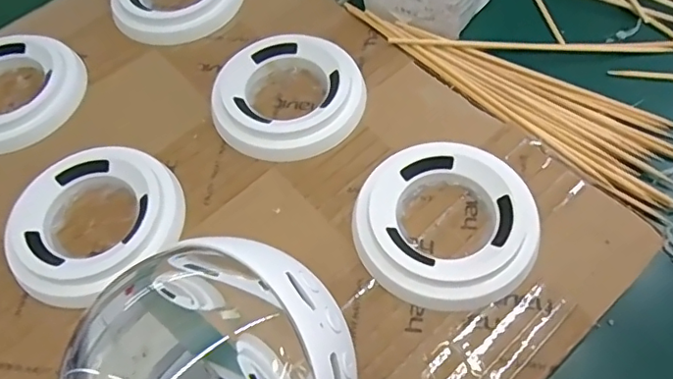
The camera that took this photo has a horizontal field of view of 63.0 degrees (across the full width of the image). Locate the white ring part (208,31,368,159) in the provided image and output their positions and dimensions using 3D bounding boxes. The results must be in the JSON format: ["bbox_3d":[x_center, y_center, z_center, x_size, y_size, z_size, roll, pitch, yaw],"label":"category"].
[{"bbox_3d":[-0.023,-0.044,0.259,0.068,0.011,0.067,-1,59,2],"label":"white ring part"}]

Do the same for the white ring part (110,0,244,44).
[{"bbox_3d":[-0.088,-0.109,0.306,0.068,0.012,0.068,-1,59,2],"label":"white ring part"}]

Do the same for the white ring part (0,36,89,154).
[{"bbox_3d":[-0.163,-0.048,0.273,0.069,0.010,0.067,-1,59,2],"label":"white ring part"}]

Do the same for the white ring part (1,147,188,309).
[{"bbox_3d":[-0.102,0.012,0.232,0.070,0.012,0.069,-39,64,-19],"label":"white ring part"}]

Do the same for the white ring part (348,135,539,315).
[{"bbox_3d":[0.044,0.012,0.219,0.069,0.012,0.069,-1,59,2],"label":"white ring part"}]

